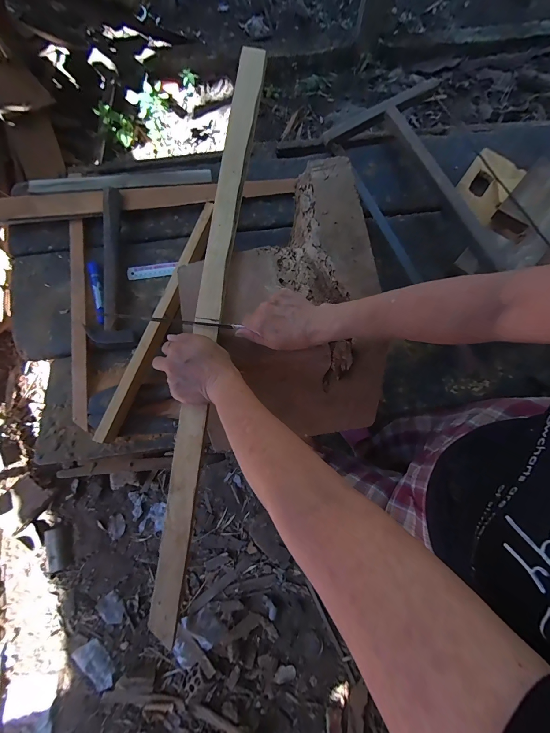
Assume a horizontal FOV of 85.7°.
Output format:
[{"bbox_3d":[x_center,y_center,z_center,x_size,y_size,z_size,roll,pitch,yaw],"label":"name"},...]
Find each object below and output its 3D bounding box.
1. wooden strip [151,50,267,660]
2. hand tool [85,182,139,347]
[{"bbox_3d":[-0.091,-0.106,0.447,0.040,0.023,0.898,6,80,1],"label":"wooden strip"},{"bbox_3d":[-0.347,-0.202,0.608,0.090,0.030,0.337,-9,81,-3],"label":"hand tool"}]

